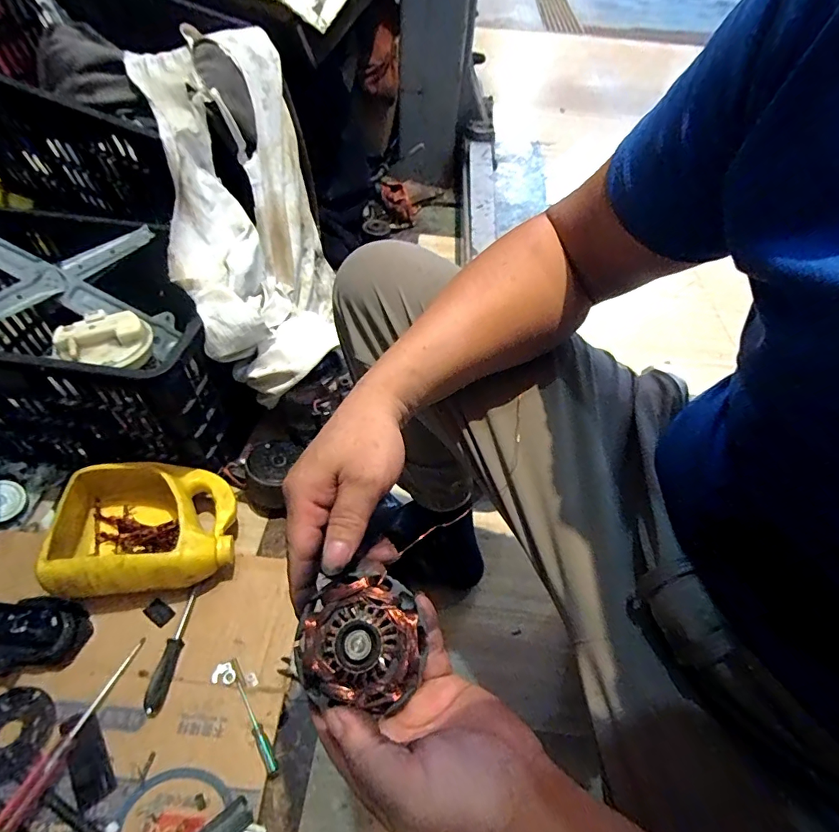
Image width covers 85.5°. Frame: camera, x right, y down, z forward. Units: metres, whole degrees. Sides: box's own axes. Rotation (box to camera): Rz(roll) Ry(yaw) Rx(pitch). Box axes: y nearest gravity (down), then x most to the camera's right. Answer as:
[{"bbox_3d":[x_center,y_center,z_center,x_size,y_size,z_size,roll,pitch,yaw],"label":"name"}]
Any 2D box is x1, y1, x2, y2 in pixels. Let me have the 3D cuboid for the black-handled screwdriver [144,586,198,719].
[{"bbox_3d":[-0.323,0.302,0.596,0.019,0.023,0.151,2,51,-2],"label":"black-handled screwdriver"}]

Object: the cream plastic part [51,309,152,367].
[{"bbox_3d":[-0.434,-0.103,0.630,0.114,0.035,0.105,-32,60,-26],"label":"cream plastic part"}]

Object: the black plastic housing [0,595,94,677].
[{"bbox_3d":[-0.498,0.280,0.579,0.123,0.064,0.080,-5,52,-8],"label":"black plastic housing"}]

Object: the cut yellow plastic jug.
[{"bbox_3d":[-0.390,0.155,0.658,0.231,0.102,0.185,-5,52,-8],"label":"cut yellow plastic jug"}]

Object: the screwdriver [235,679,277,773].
[{"bbox_3d":[-0.203,0.374,0.553,0.013,0.017,0.114,-28,58,-24],"label":"screwdriver"}]

